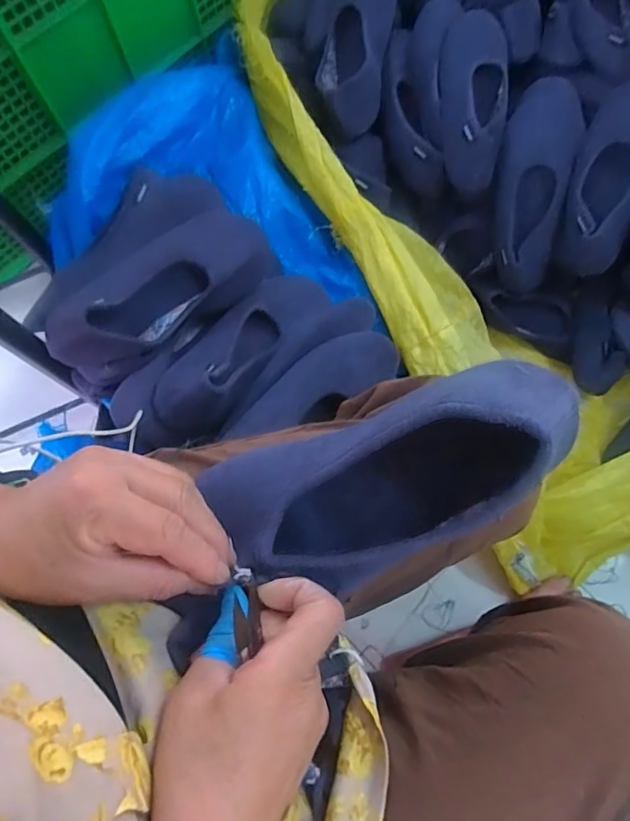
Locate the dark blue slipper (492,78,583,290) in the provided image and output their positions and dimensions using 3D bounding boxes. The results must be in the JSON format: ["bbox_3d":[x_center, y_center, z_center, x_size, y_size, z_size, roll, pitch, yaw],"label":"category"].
[{"bbox_3d":[0.315,-0.318,0.740,0.106,0.071,0.287,6,107,4],"label":"dark blue slipper"}]

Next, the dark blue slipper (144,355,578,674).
[{"bbox_3d":[0.027,0.042,0.279,0.221,0.060,0.090,-27,74,14],"label":"dark blue slipper"}]

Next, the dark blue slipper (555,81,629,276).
[{"bbox_3d":[0.416,-0.324,0.722,0.102,0.058,0.263,20,95,7],"label":"dark blue slipper"}]

